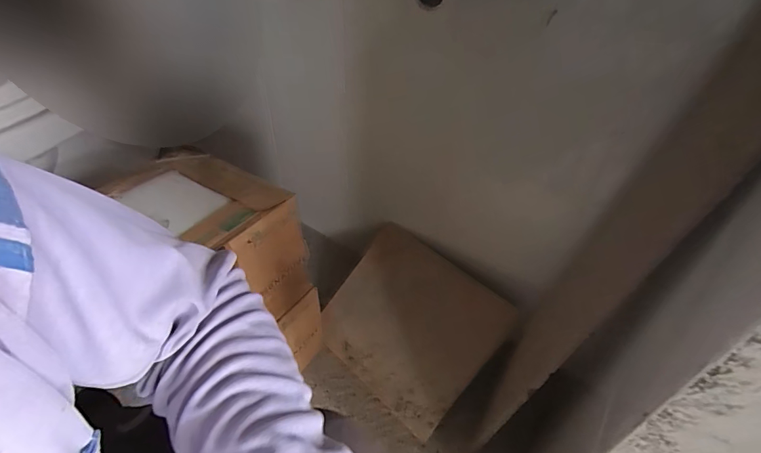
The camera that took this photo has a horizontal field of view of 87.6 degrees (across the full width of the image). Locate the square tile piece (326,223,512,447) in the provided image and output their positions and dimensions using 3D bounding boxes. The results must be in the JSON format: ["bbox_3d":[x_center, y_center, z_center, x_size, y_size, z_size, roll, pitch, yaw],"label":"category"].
[{"bbox_3d":[0.046,0.162,0.677,0.275,0.013,0.250,35,81,28],"label":"square tile piece"}]

